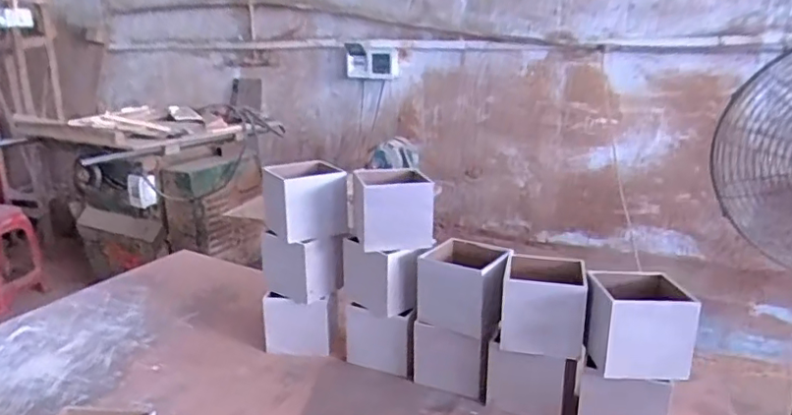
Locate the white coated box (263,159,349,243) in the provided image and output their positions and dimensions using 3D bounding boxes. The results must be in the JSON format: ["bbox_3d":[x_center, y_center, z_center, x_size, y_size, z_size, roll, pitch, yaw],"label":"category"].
[{"bbox_3d":[-0.156,-0.010,1.005,0.112,0.110,0.121,-10,17,-29],"label":"white coated box"}]

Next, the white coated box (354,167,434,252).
[{"bbox_3d":[-0.002,0.002,0.952,0.112,0.108,0.096,-4,15,-10],"label":"white coated box"}]

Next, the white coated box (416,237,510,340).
[{"bbox_3d":[0.116,0.126,0.912,0.136,0.110,0.104,10,18,36],"label":"white coated box"}]

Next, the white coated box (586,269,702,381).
[{"bbox_3d":[0.330,0.157,0.795,0.121,0.108,0.104,0,15,2],"label":"white coated box"}]

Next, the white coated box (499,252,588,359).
[{"bbox_3d":[0.218,0.139,0.860,0.112,0.107,0.121,3,15,14],"label":"white coated box"}]

